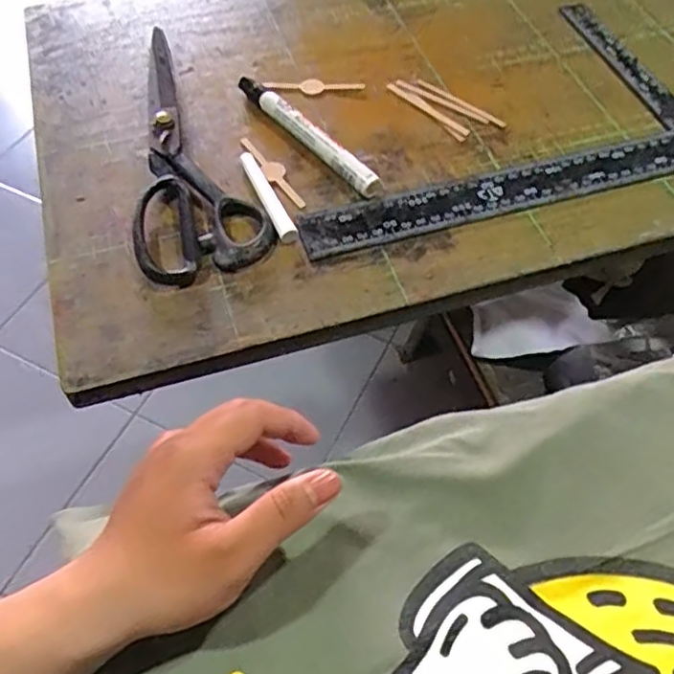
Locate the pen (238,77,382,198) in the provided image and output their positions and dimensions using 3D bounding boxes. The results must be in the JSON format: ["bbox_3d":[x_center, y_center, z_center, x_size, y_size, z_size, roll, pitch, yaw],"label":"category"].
[{"bbox_3d":[-0.025,-0.149,0.469,0.016,0.015,0.153,-34,62,-21],"label":"pen"}]

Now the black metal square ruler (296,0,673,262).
[{"bbox_3d":[0.102,-0.167,0.492,0.310,0.004,0.200,-14,57,-10],"label":"black metal square ruler"}]

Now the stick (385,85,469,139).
[{"bbox_3d":[0.068,-0.173,0.495,0.010,0.004,0.079,-36,63,-23],"label":"stick"}]

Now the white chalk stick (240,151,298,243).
[{"bbox_3d":[-0.046,-0.094,0.432,0.013,0.007,0.084,-19,58,-13],"label":"white chalk stick"}]

